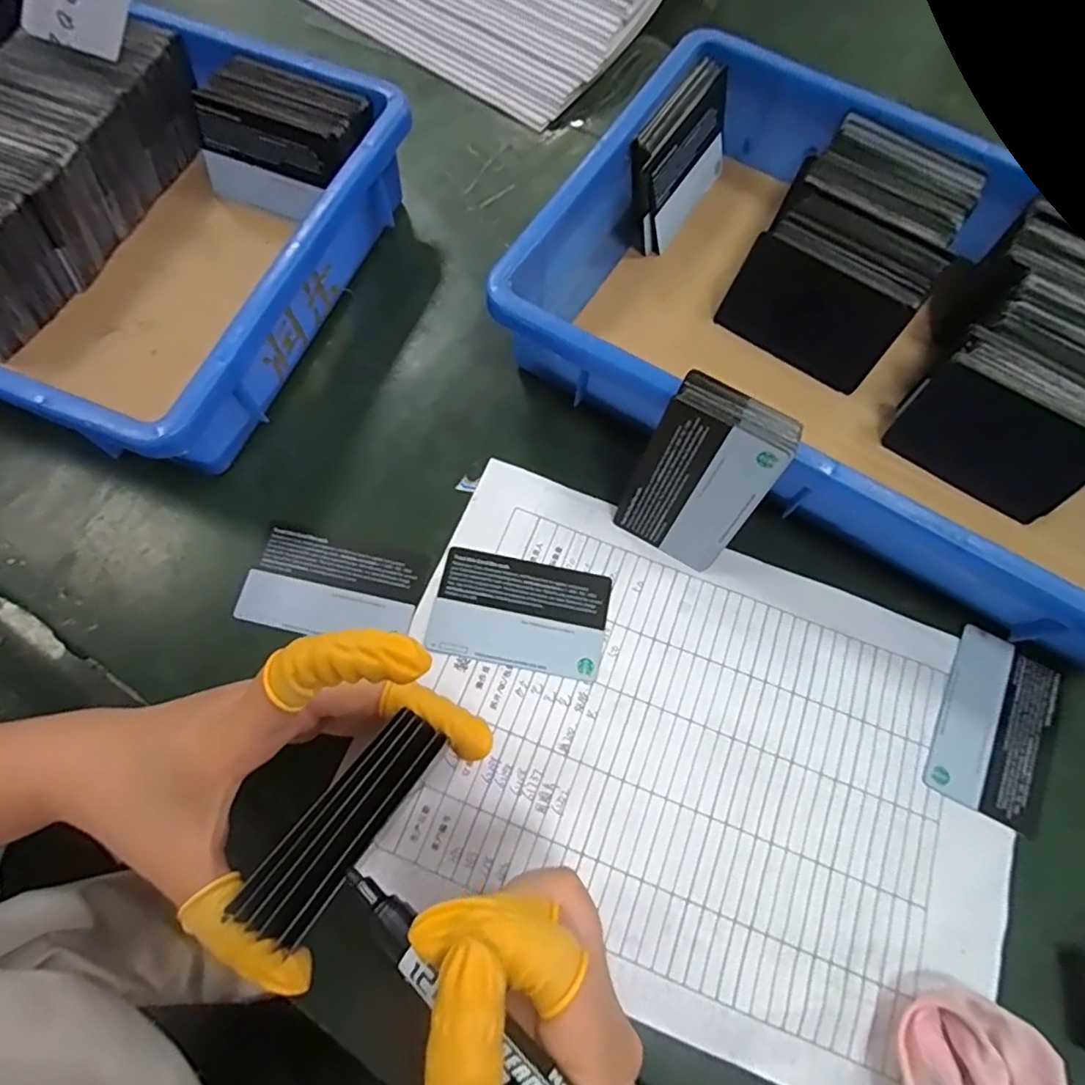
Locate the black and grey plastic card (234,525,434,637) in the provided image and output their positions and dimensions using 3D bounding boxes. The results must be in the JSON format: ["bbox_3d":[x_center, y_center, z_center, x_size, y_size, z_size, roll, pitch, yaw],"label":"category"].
[{"bbox_3d":[-0.103,0.023,0.287,0.083,0.004,0.048,13,71,3],"label":"black and grey plastic card"}]

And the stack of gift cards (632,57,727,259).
[{"bbox_3d":[0.083,-0.231,0.353,0.016,0.061,0.098,25,73,34],"label":"stack of gift cards"}]

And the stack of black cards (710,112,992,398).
[{"bbox_3d":[0.175,-0.167,0.335,0.094,0.051,0.132,32,73,9],"label":"stack of black cards"}]

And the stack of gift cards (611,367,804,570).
[{"bbox_3d":[0.073,-0.028,0.273,0.054,0.089,0.014,30,51,8],"label":"stack of gift cards"}]

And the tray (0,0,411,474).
[{"bbox_3d":[-0.284,-0.197,0.326,0.363,0.071,0.243,21,72,5],"label":"tray"}]

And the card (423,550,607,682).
[{"bbox_3d":[-0.011,0.035,0.288,0.083,0.004,0.053,11,71,2],"label":"card"}]

